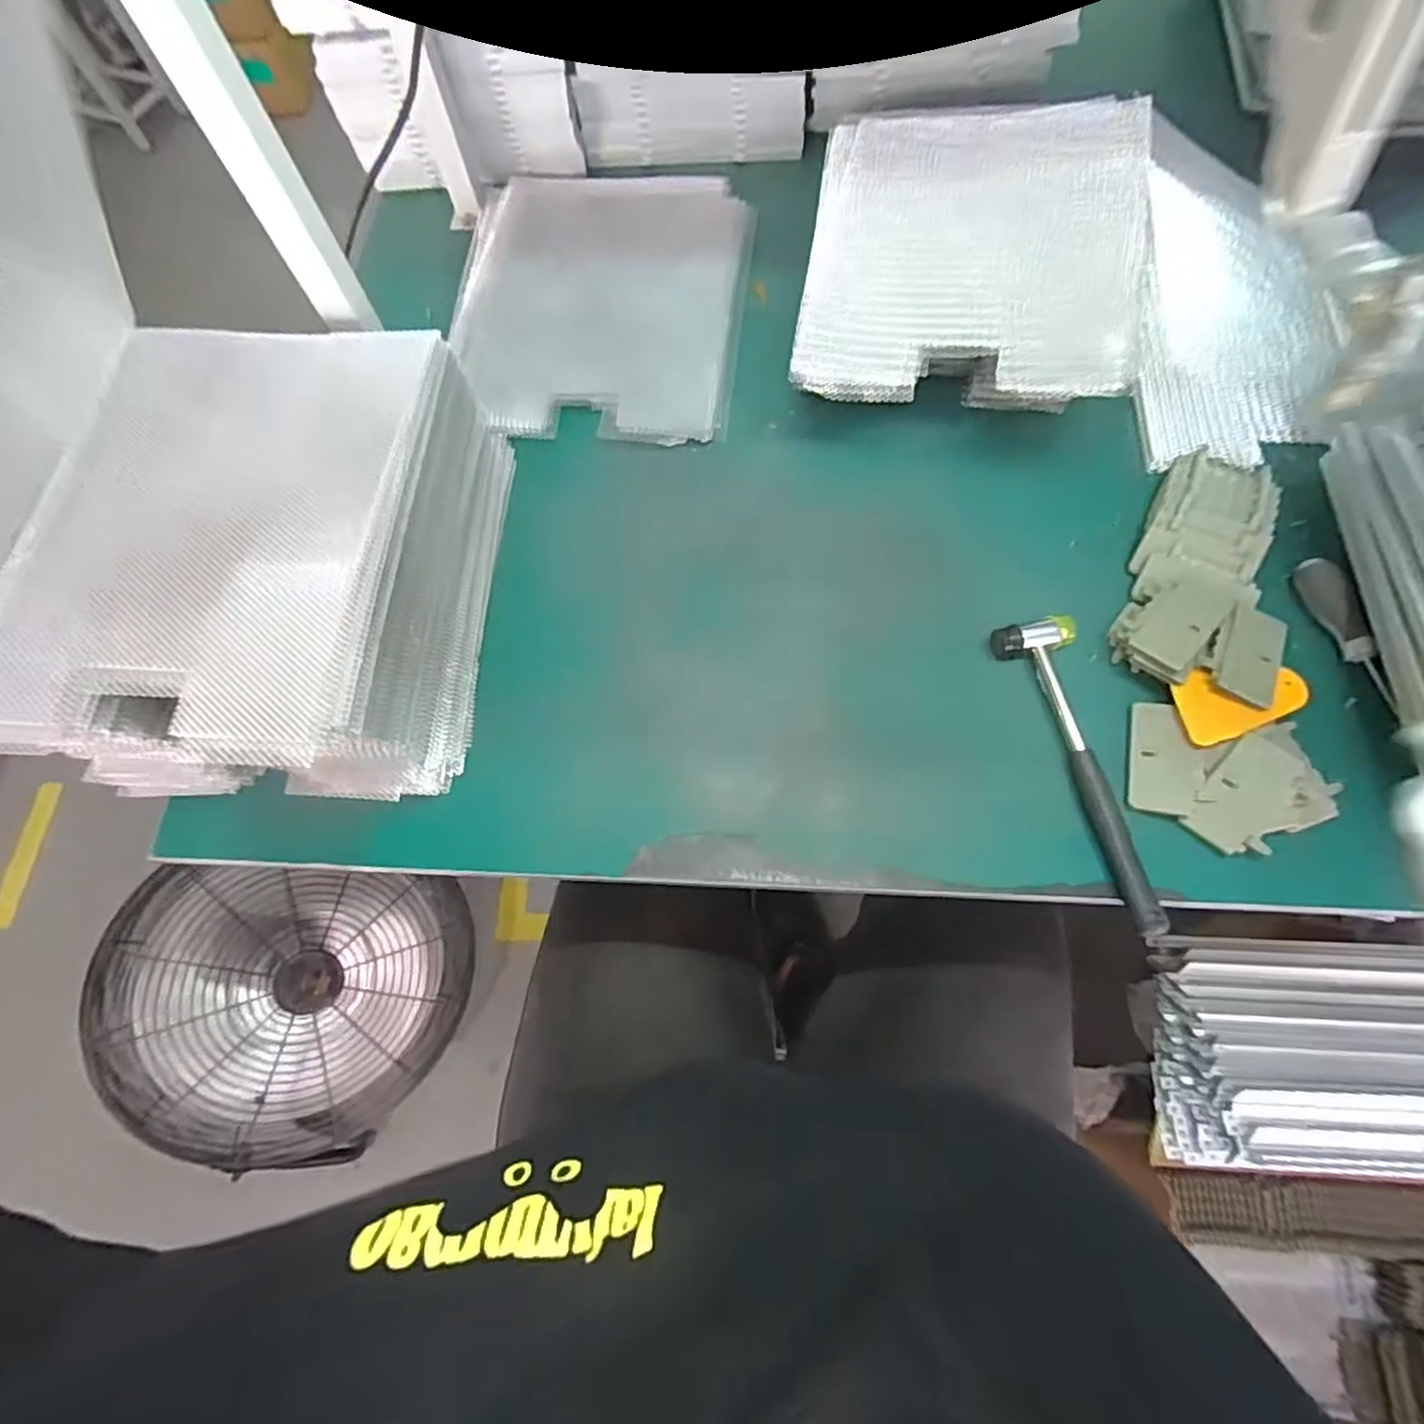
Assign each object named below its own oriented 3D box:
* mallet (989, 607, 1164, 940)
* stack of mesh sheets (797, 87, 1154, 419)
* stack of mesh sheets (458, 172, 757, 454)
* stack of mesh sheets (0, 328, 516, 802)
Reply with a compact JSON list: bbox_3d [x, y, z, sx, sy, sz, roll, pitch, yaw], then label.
[{"bbox_3d":[0.283,0.040,0.511,0.059,0.022,0.243,-12,68,-2],"label":"mallet"},{"bbox_3d":[0.219,-0.395,0.571,0.262,0.030,0.313,6,78,15],"label":"stack of mesh sheets"},{"bbox_3d":[-0.114,-0.443,0.718,0.296,0.024,0.388,2,68,3],"label":"stack of mesh sheets"},{"bbox_3d":[-0.332,-0.110,0.541,0.276,0.179,0.338,1,68,3],"label":"stack of mesh sheets"}]

